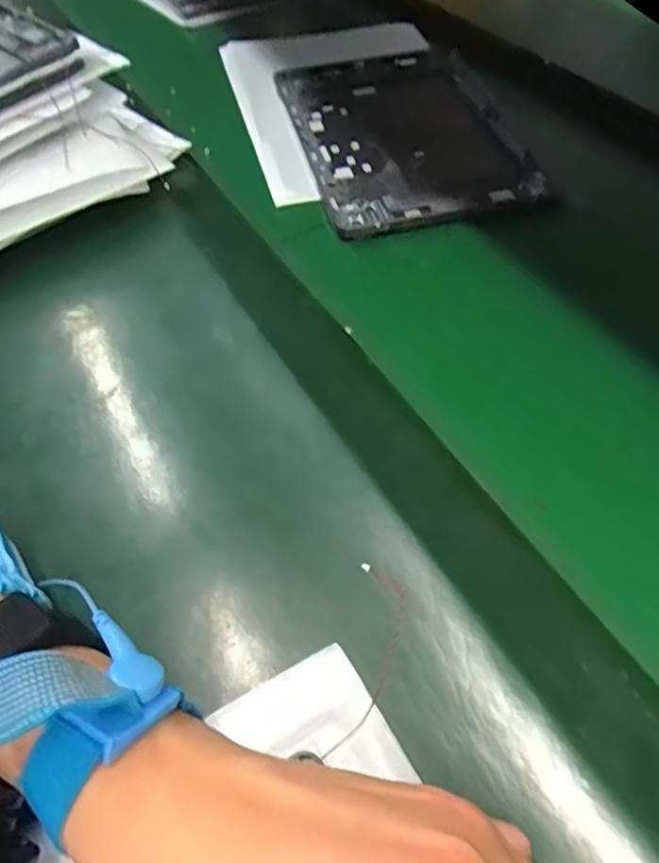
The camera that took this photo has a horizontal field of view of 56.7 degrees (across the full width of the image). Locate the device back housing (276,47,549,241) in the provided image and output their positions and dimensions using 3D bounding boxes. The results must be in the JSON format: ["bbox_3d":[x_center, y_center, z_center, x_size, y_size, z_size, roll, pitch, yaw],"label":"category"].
[{"bbox_3d":[0.057,-0.249,0.500,0.163,0.005,0.264,-11,53,-6],"label":"device back housing"}]

